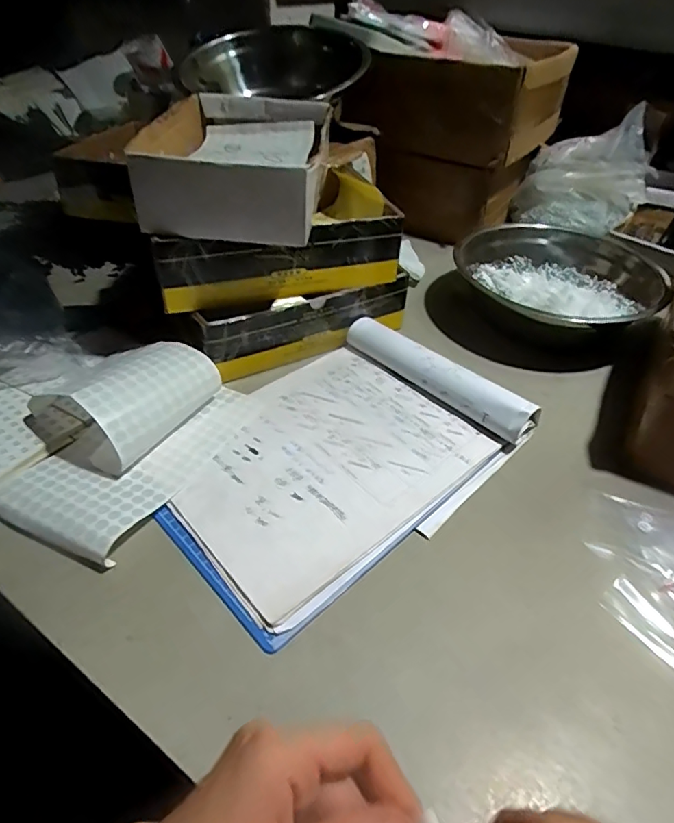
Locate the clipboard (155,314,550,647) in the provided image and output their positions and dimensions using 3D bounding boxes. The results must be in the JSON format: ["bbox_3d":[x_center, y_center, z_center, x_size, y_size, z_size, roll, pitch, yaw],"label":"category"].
[{"bbox_3d":[-0.002,0.031,0.459,0.217,0.043,0.302,34,51,30],"label":"clipboard"}]

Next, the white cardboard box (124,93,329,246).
[{"bbox_3d":[-0.098,-0.247,0.510,0.158,0.066,0.227,3,42,0],"label":"white cardboard box"}]

